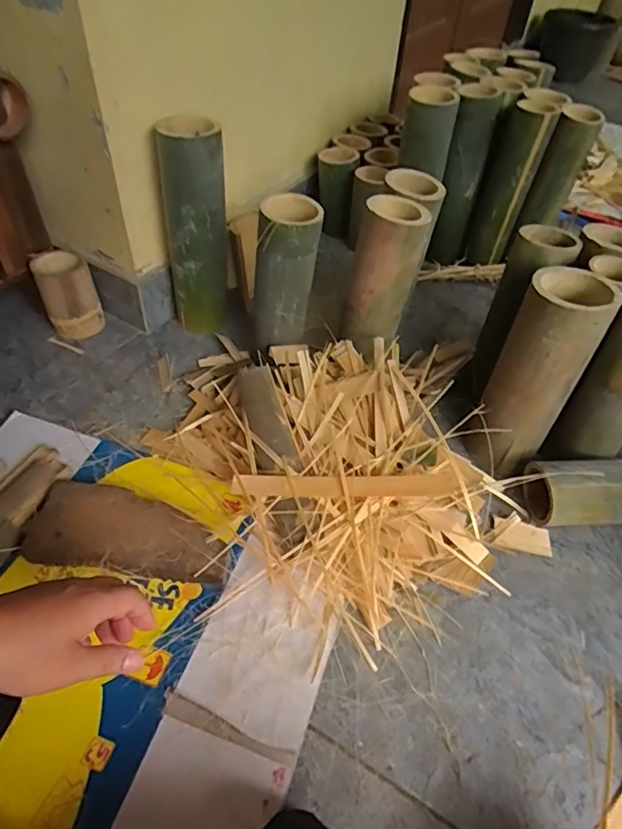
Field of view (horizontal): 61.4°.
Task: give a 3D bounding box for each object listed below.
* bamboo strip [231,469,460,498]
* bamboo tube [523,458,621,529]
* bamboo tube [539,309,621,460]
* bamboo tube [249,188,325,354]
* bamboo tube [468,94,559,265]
[{"bbox_3d":[0.037,0.087,0.639,0.272,0.011,0.036,-5,61,8],"label":"bamboo strip"},{"bbox_3d":[0.428,0.100,0.700,0.308,0.090,0.079,-1,49,-6],"label":"bamboo tube"},{"bbox_3d":[0.395,-0.039,0.673,0.086,0.228,0.102,34,54,23],"label":"bamboo tube"},{"bbox_3d":[-0.041,-0.198,0.769,0.097,0.216,0.074,-1,49,-6],"label":"bamboo tube"},{"bbox_3d":[0.371,-0.427,1.011,0.085,0.305,0.082,18,49,11],"label":"bamboo tube"}]

